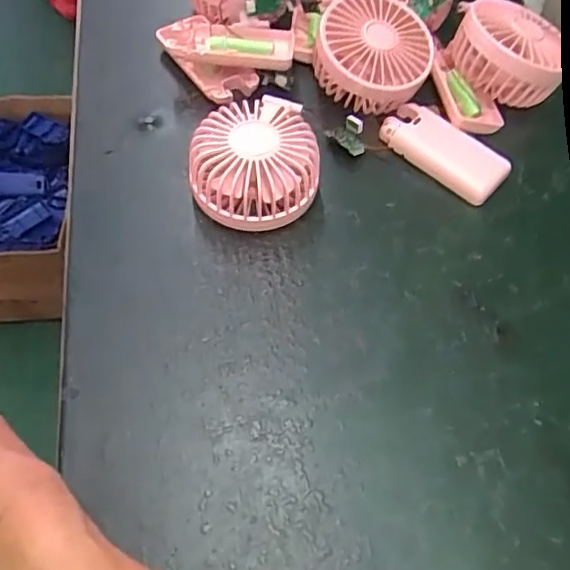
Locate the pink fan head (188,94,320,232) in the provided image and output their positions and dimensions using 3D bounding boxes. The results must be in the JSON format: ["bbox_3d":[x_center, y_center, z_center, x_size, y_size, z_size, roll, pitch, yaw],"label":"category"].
[{"bbox_3d":[-0.021,-0.085,0.399,0.085,0.048,0.094,-4,60,-4],"label":"pink fan head"}]

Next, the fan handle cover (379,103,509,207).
[{"bbox_3d":[0.115,-0.096,0.428,0.045,0.018,0.092,-39,68,-21],"label":"fan handle cover"}]

